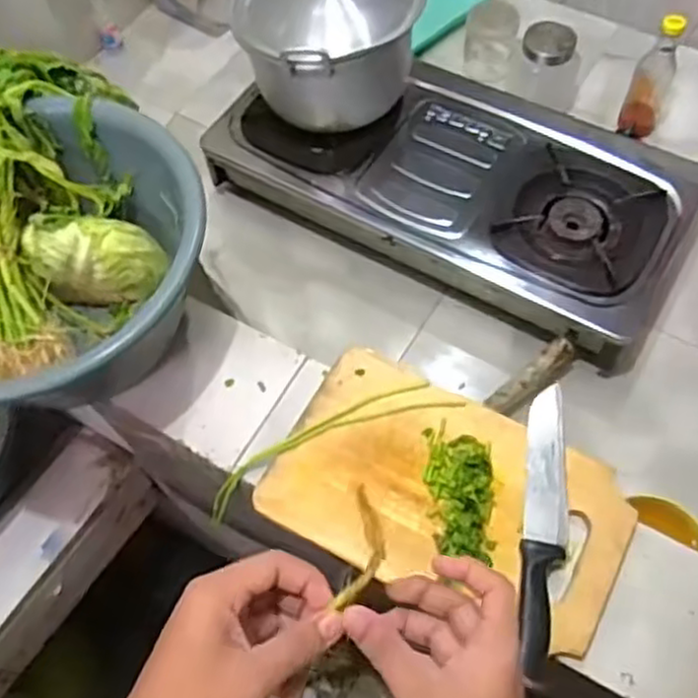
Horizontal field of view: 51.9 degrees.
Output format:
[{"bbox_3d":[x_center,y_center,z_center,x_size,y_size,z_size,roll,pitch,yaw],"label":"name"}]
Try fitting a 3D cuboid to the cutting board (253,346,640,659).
[{"bbox_3d":[0.087,0.126,0.622,0.292,0.023,0.178,25,66,15],"label":"cutting board"}]

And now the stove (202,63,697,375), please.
[{"bbox_3d":[0.158,-0.278,1.082,0.682,0.105,0.351,28,67,16],"label":"stove"}]

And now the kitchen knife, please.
[{"bbox_3d":[0.163,0.140,0.593,0.037,0.029,0.243,8,63,7],"label":"kitchen knife"}]

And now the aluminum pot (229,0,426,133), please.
[{"bbox_3d":[-0.027,-0.446,1.006,0.230,0.203,0.200,-33,65,-14],"label":"aluminum pot"}]

